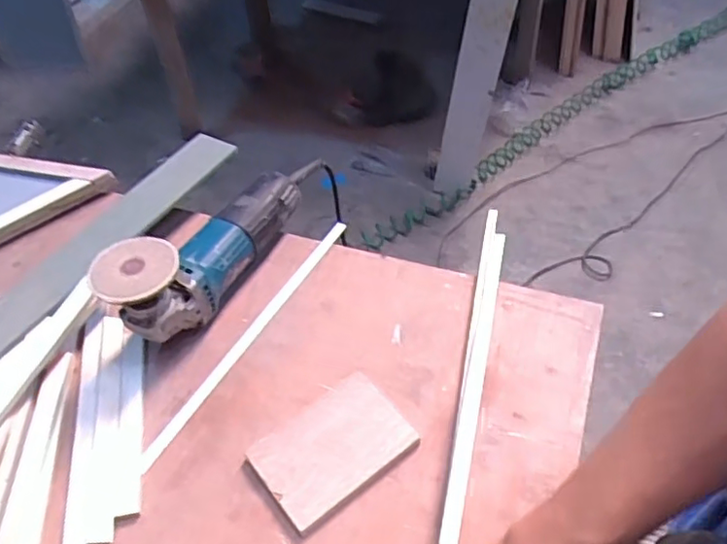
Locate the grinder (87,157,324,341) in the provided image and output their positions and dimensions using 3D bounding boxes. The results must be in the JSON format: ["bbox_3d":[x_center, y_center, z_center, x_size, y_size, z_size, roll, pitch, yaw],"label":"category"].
[{"bbox_3d":[-0.152,-0.035,0.651,0.071,0.113,0.268,23,54,22],"label":"grinder"}]

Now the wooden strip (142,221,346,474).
[{"bbox_3d":[-0.110,0.058,0.638,0.015,0.008,0.328,23,55,21],"label":"wooden strip"}]

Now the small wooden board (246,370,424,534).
[{"bbox_3d":[-0.027,0.153,0.551,0.128,0.019,0.095,-33,56,-22],"label":"small wooden board"}]

